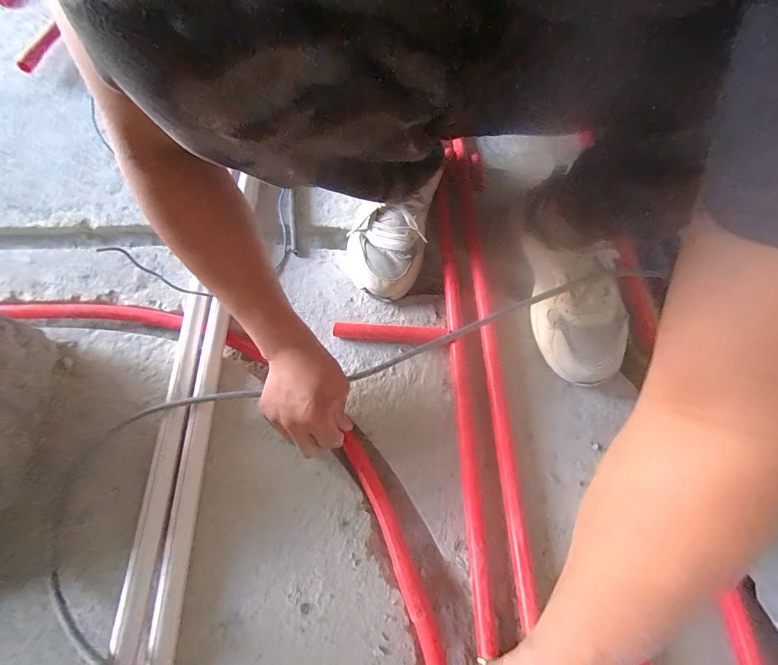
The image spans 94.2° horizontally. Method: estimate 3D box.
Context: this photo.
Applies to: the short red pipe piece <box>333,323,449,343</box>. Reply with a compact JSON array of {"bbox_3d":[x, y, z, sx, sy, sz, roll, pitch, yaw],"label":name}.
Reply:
[{"bbox_3d":[0.001,-0.001,0.495,0.149,0.015,0.024,2,66,1],"label":"short red pipe piece"}]

